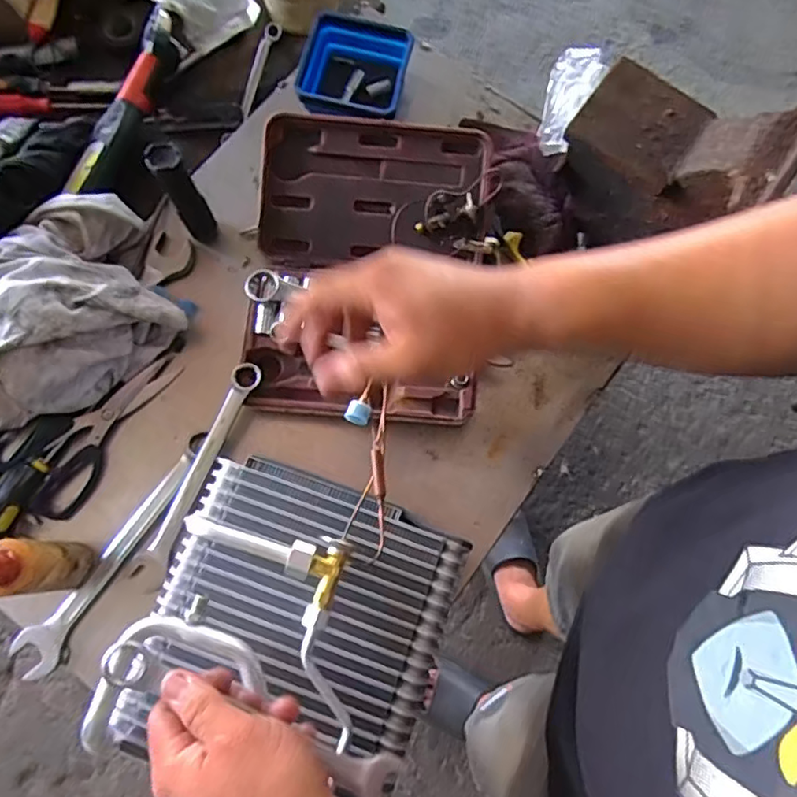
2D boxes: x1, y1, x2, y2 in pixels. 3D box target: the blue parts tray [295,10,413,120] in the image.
[{"bbox_3d":[-0.054,-0.354,0.667,0.114,0.065,0.124,12,75,1],"label":"blue parts tray"}]

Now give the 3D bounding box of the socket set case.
[{"bbox_3d":[-0.035,-0.136,0.596,0.234,0.050,0.310,8,75,0],"label":"socket set case"}]

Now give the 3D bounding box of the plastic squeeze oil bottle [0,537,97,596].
[{"bbox_3d":[-0.304,0.140,0.493,0.039,0.133,0.043,0,76,-2],"label":"plastic squeeze oil bottle"}]

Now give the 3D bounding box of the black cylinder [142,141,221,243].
[{"bbox_3d":[-0.209,-0.198,0.576,0.030,0.130,0.025,-23,77,-8],"label":"black cylinder"}]

